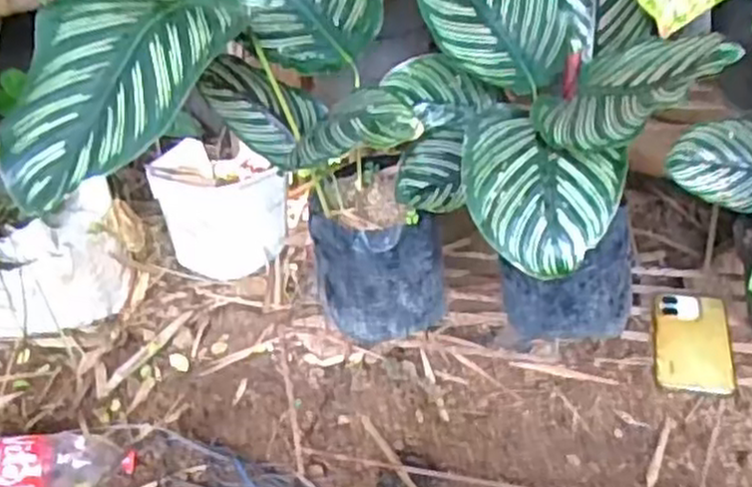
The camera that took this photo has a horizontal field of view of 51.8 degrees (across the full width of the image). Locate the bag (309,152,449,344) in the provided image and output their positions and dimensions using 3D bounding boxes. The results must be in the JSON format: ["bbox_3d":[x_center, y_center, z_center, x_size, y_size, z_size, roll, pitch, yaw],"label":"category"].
[{"bbox_3d":[0.006,0.013,0.881,0.150,0.175,0.132,0,29,0],"label":"bag"}]

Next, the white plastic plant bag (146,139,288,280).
[{"bbox_3d":[-0.322,-0.066,1.603,0.262,0.220,0.187,-7,30,-13],"label":"white plastic plant bag"}]

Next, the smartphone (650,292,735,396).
[{"bbox_3d":[0.346,0.105,0.850,0.077,0.010,0.171,-1,31,18],"label":"smartphone"}]

